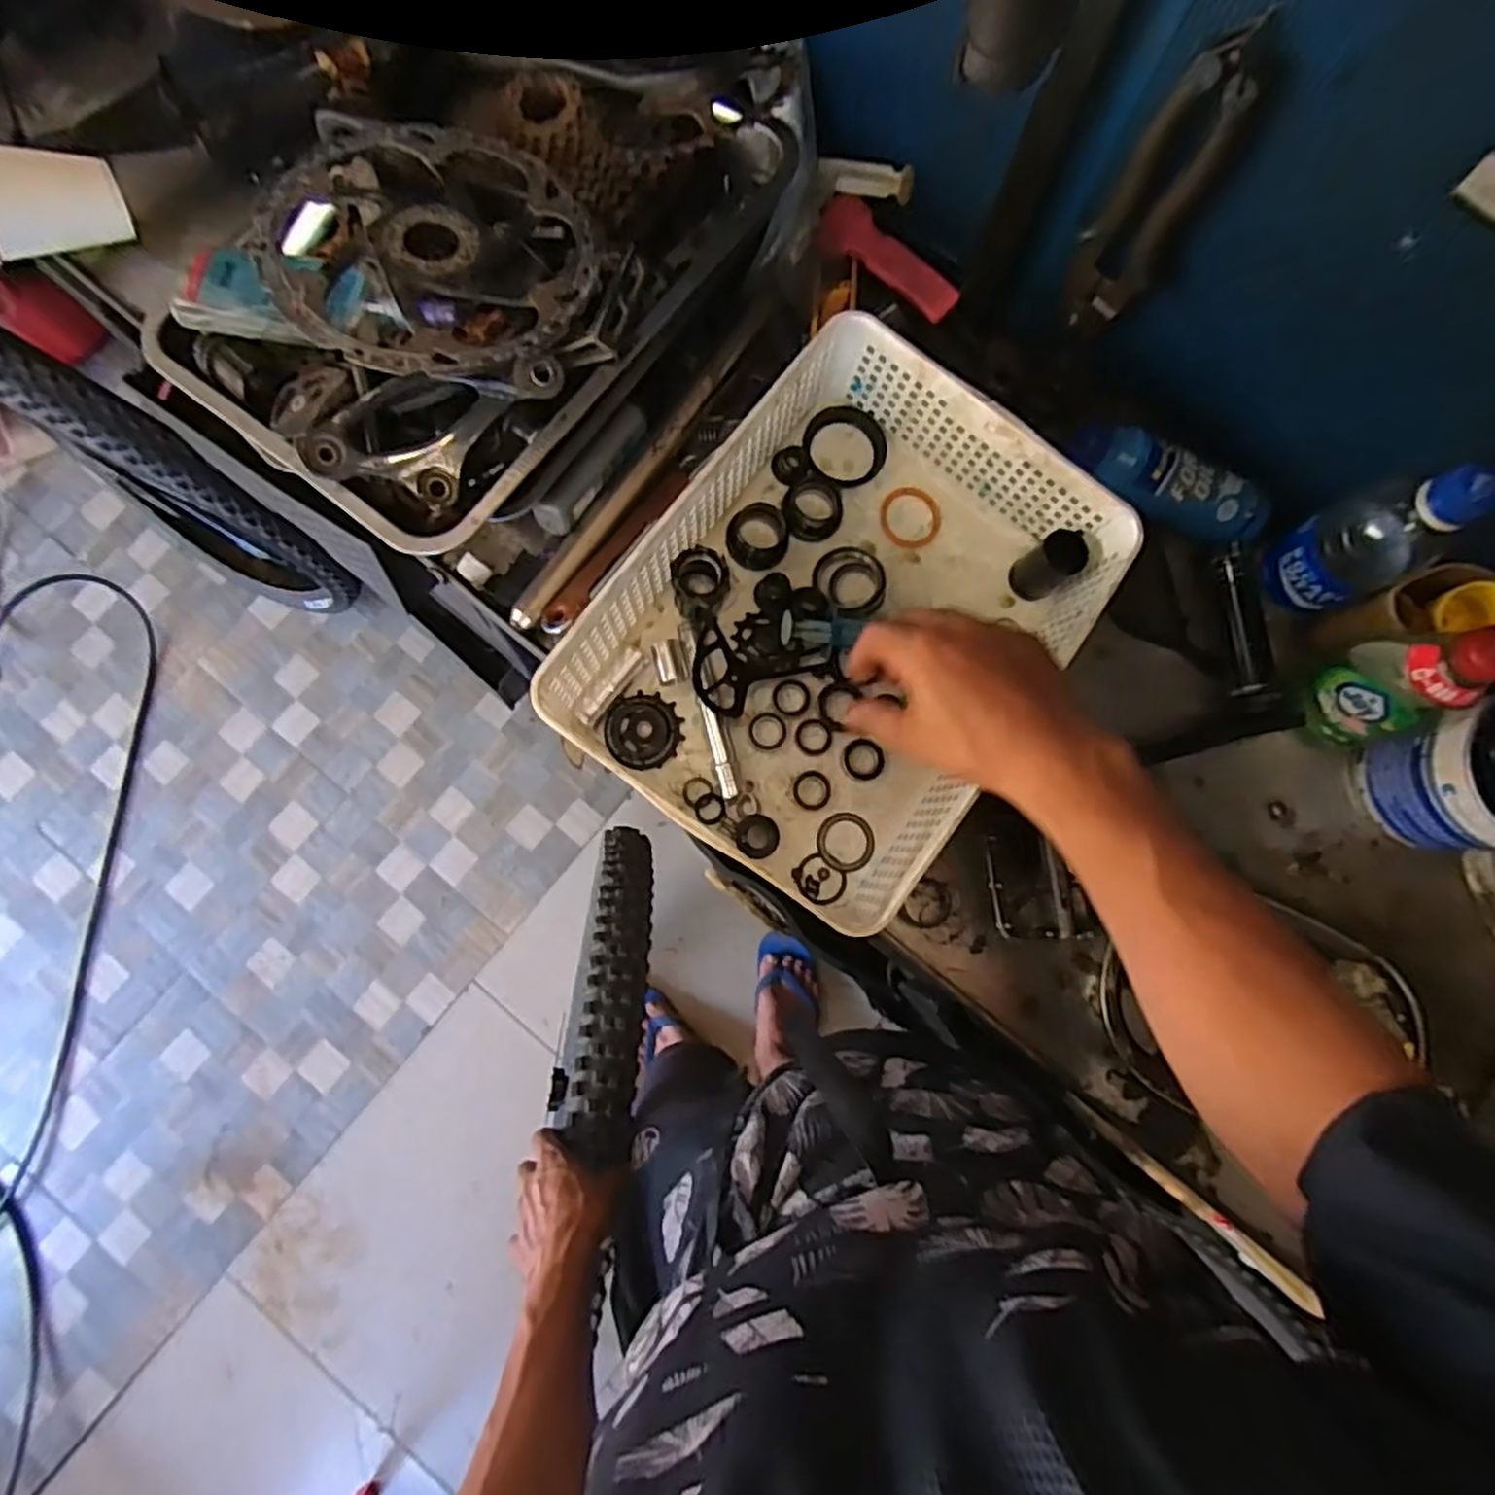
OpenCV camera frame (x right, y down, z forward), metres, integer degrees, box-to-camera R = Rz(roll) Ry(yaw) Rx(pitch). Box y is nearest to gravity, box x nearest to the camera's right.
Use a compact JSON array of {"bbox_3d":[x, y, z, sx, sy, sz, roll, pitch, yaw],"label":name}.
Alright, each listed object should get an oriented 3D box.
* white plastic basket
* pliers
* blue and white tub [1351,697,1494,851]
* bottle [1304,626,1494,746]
[{"bbox_3d":[0.062,-0.080,0.498,0.245,0.080,0.327,37,80,1],"label":"white plastic basket"},{"bbox_3d":[0.233,-0.313,0.437,0.049,0.176,0.016,32,81,5],"label":"pliers"},{"bbox_3d":[0.485,0.023,0.504,0.099,0.097,0.102,-17,81,-4],"label":"blue and white tub"},{"bbox_3d":[0.413,-0.037,0.475,0.036,0.147,0.064,-30,85,-9],"label":"bottle"}]

